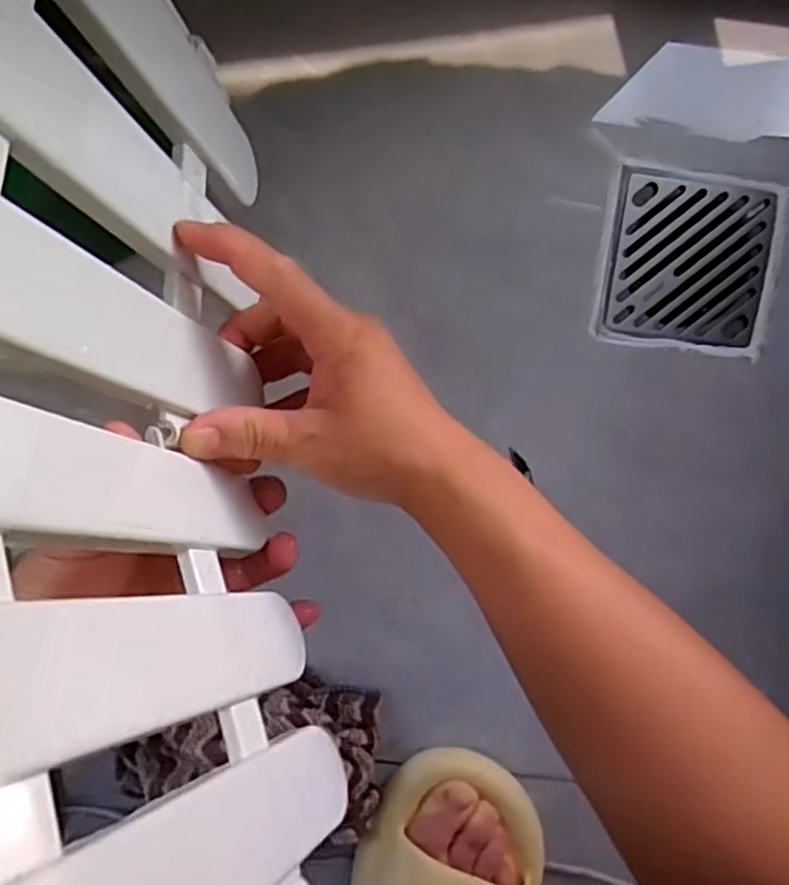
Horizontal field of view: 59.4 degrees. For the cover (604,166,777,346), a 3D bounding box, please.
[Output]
[{"bbox_3d":[0.179,-0.111,0.419,0.095,0.008,0.094,6,97,-2],"label":"cover"}]

